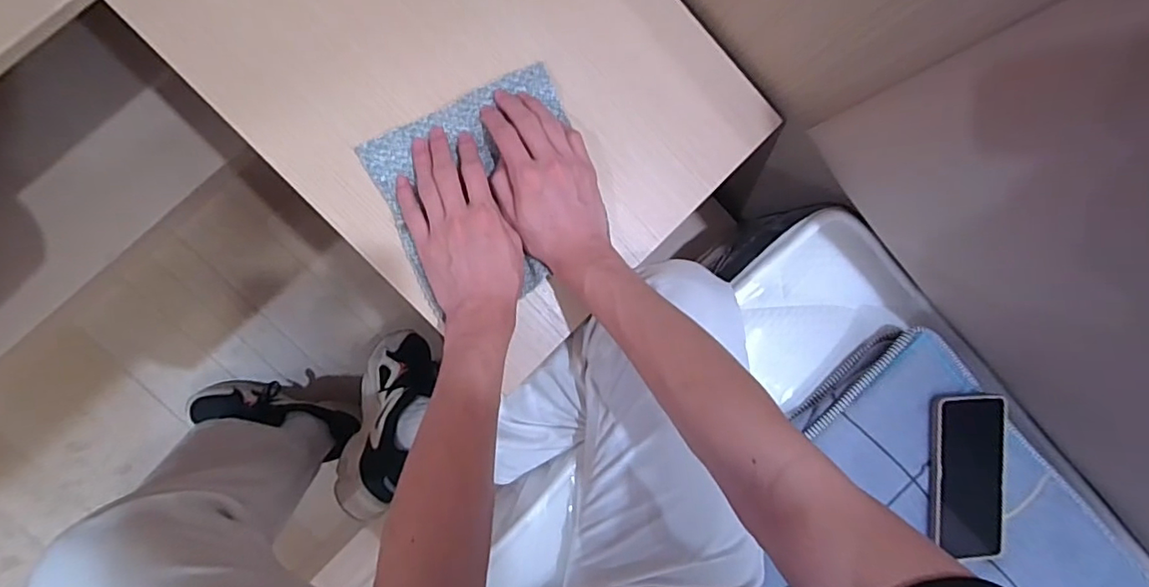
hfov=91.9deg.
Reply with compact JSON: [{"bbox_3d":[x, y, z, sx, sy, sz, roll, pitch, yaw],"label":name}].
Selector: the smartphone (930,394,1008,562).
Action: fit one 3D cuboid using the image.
[{"bbox_3d":[0.401,0.188,0.563,0.087,0.013,0.169,1,90,-9],"label":"smartphone"}]

